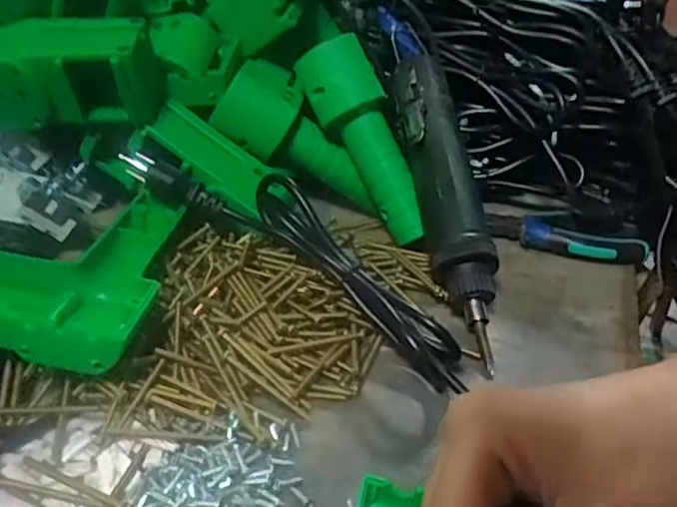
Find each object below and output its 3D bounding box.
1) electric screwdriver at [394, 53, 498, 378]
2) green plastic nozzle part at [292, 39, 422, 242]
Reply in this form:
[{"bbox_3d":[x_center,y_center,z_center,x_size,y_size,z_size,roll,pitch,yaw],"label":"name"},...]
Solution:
[{"bbox_3d":[0.072,-0.043,0.419,0.039,0.032,0.239,-2,65,-13],"label":"electric screwdriver"},{"bbox_3d":[0.019,-0.078,0.445,0.041,0.145,0.036,-17,13,44],"label":"green plastic nozzle part"}]

